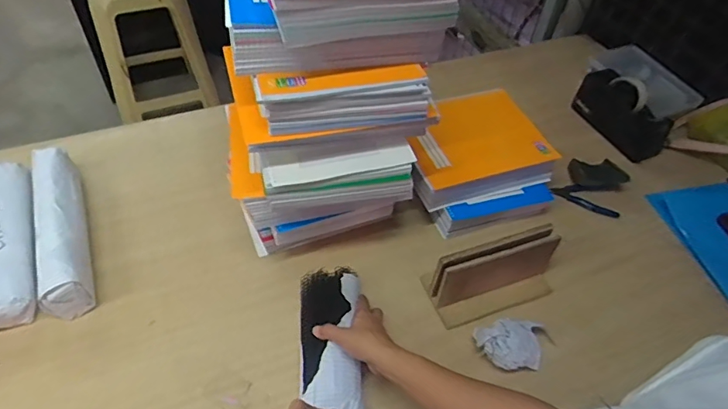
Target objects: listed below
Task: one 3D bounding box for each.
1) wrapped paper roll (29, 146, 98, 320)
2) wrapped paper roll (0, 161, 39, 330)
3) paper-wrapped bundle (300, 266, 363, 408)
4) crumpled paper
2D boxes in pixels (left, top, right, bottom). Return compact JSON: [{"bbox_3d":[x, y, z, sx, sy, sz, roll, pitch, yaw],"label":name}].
[{"bbox_3d":[-0.504,0.036,0.798,0.071,0.078,0.307,-18,54,-18],"label":"wrapped paper roll"},{"bbox_3d":[-0.587,0.052,0.788,0.104,0.057,0.321,-20,54,-19],"label":"wrapped paper roll"},{"bbox_3d":[-0.042,0.246,0.697,0.096,0.084,0.320,-4,50,-7],"label":"paper-wrapped bundle"},{"bbox_3d":[0.230,0.215,0.732,0.116,0.058,0.068,-8,51,-10],"label":"crumpled paper"}]

